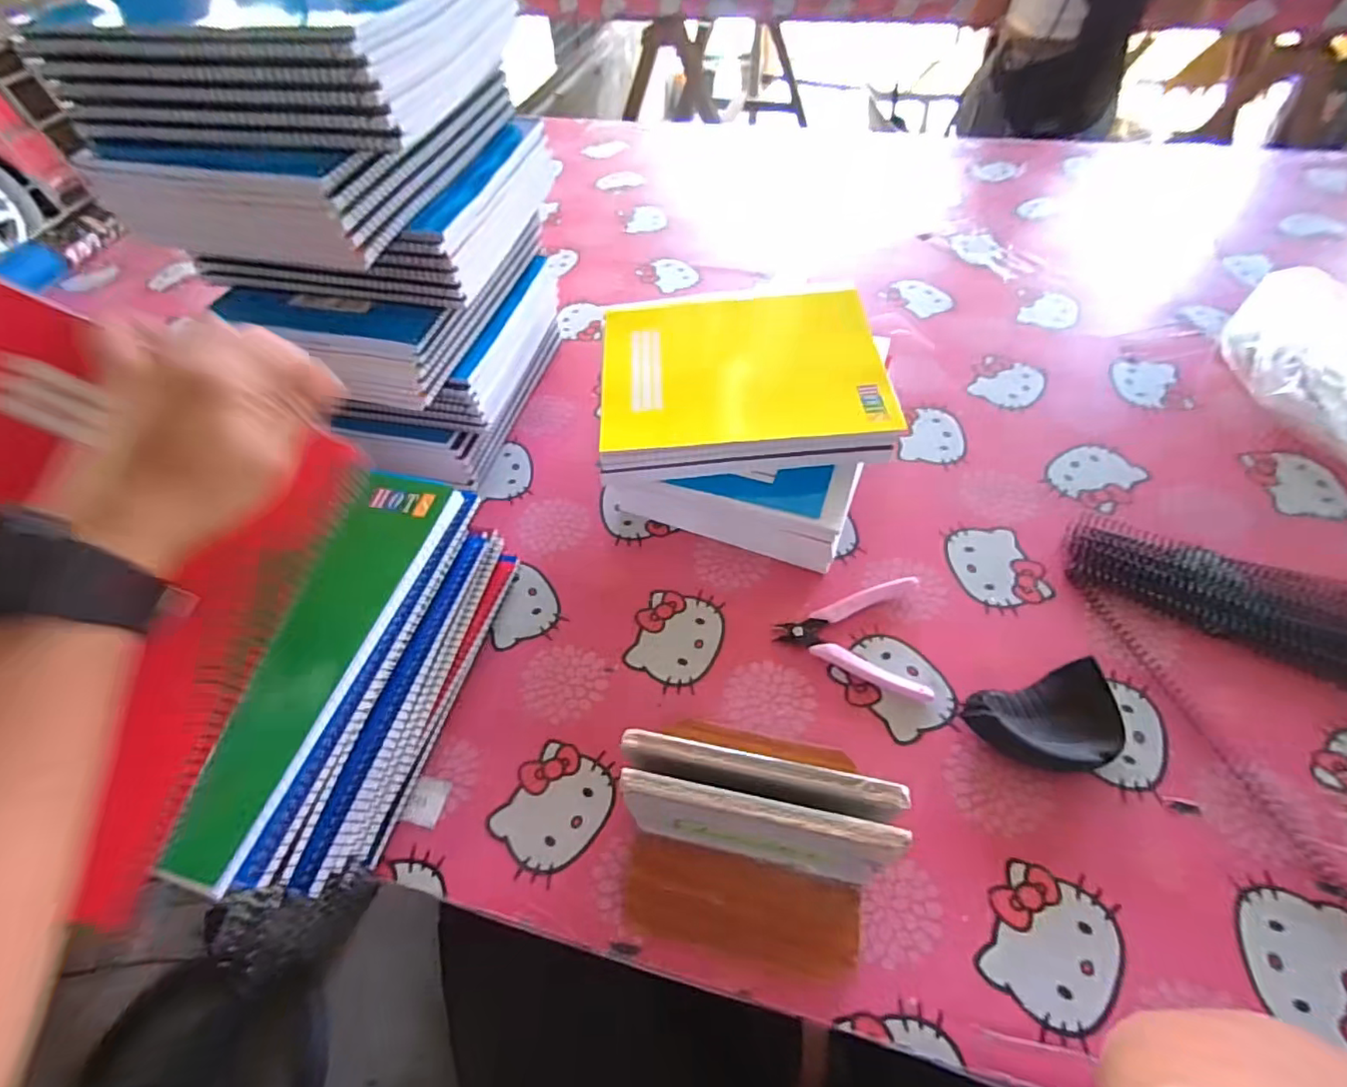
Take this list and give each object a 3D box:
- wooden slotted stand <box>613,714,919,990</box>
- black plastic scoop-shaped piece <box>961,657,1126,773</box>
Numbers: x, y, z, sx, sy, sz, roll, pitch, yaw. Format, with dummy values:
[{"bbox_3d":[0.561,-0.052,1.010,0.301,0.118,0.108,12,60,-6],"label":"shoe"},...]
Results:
[{"bbox_3d":[0.049,0.164,0.345,0.145,0.117,0.134,10,56,10],"label":"wooden slotted stand"},{"bbox_3d":[0.263,0.127,0.411,0.095,0.032,0.063,-12,55,-5],"label":"black plastic scoop-shaped piece"}]

